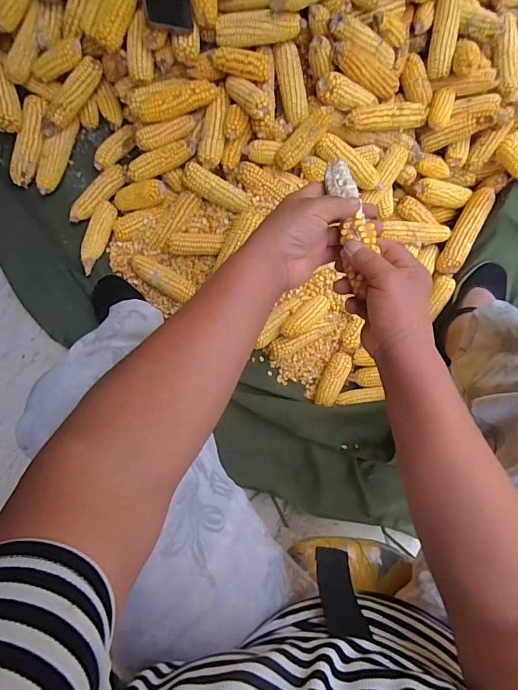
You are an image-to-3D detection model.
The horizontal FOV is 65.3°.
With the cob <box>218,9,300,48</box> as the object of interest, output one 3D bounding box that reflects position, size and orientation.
[{"bbox_3d":[0.001,-0.522,0.667,0.138,0.036,0.040,-4,83,-2],"label":"cob"}]

